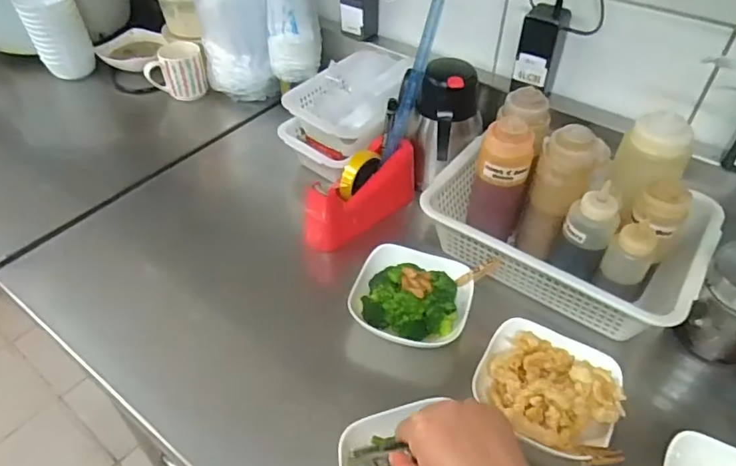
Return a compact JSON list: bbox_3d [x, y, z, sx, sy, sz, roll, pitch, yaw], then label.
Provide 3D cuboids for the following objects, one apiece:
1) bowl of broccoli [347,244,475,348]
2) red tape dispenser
[{"bbox_3d":[0.060,0.078,0.675,0.154,0.051,0.138,11,46,11],"label":"bowl of broccoli"},{"bbox_3d":[-0.007,-0.060,0.792,0.064,0.103,0.202,35,54,29],"label":"red tape dispenser"}]

